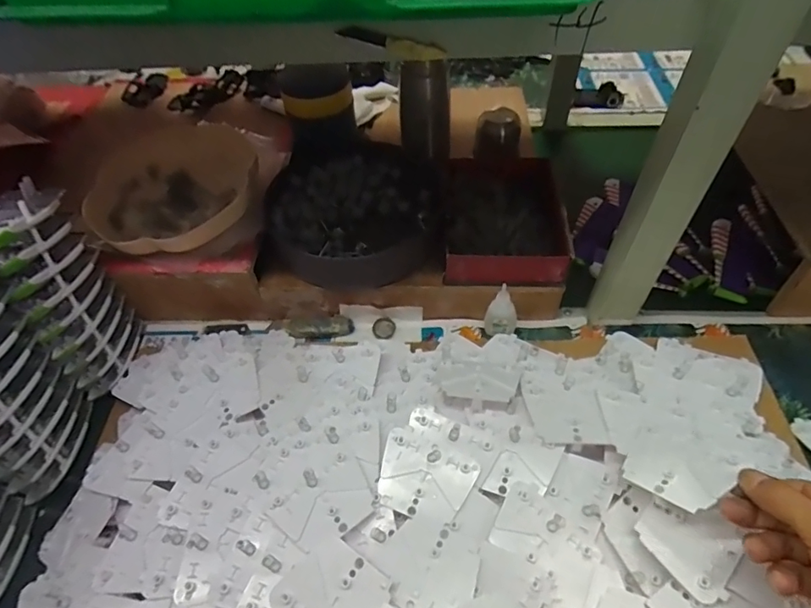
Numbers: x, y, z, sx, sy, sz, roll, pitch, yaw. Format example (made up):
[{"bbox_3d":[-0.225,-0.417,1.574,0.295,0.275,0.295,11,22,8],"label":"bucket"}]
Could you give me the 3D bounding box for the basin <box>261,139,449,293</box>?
[{"bbox_3d":[-0.059,-0.116,0.592,0.206,0.042,0.211,-1,53,2],"label":"basin"}]

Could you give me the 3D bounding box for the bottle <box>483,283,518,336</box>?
[{"bbox_3d":[0.110,0.008,0.545,0.036,0.065,0.026,11,54,11],"label":"bottle"}]

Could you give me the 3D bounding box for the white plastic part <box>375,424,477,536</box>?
[{"bbox_3d":[0.015,0.150,0.416,0.079,0.005,0.066,24,65,10],"label":"white plastic part"}]

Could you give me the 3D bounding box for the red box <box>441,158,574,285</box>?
[{"bbox_3d":[0.117,-0.108,0.576,0.141,0.042,0.189,4,53,5],"label":"red box"}]

